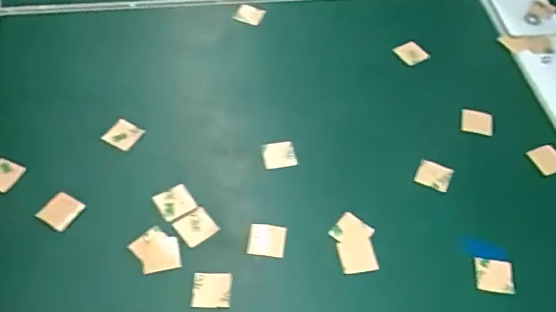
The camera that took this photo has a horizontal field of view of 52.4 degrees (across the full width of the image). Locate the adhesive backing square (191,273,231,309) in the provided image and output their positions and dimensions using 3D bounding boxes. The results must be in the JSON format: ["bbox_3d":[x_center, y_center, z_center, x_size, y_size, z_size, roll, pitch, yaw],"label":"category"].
[{"bbox_3d":[-0.028,0.056,0.236,0.016,0.004,0.015,4,55,-1],"label":"adhesive backing square"}]

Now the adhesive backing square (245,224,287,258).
[{"bbox_3d":[-0.005,0.037,0.252,0.016,0.004,0.015,9,58,0],"label":"adhesive backing square"}]

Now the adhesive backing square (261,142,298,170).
[{"bbox_3d":[0.001,0.000,0.281,0.016,0.004,0.015,-10,63,-4],"label":"adhesive backing square"}]

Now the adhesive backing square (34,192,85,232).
[{"bbox_3d":[-0.097,0.025,0.253,0.014,0.004,0.015,31,62,8],"label":"adhesive backing square"}]

